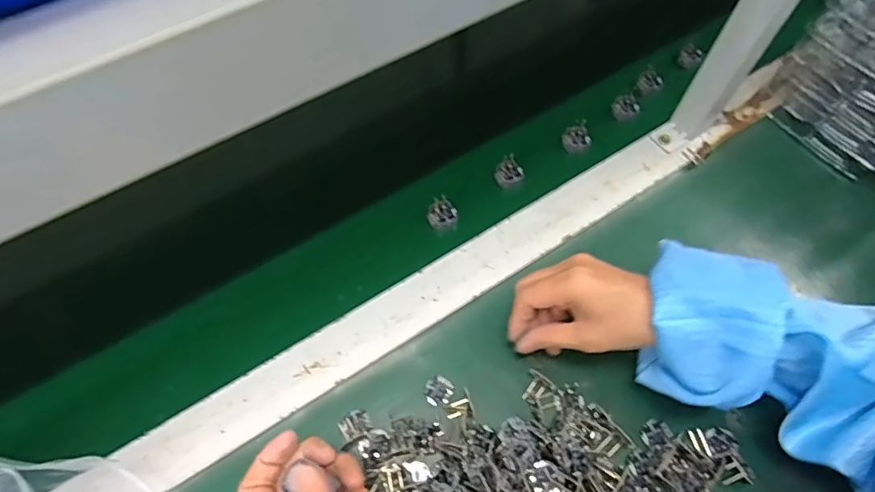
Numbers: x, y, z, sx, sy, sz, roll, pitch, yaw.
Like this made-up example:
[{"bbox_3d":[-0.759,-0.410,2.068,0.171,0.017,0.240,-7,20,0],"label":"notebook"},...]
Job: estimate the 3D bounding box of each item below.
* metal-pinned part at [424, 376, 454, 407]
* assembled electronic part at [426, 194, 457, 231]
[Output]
[{"bbox_3d":[0.001,0.120,0.424,0.024,0.006,0.022,-11,63,-5],"label":"metal-pinned part"},{"bbox_3d":[0.004,-0.033,0.504,0.029,0.014,0.030,-1,63,0],"label":"assembled electronic part"}]

